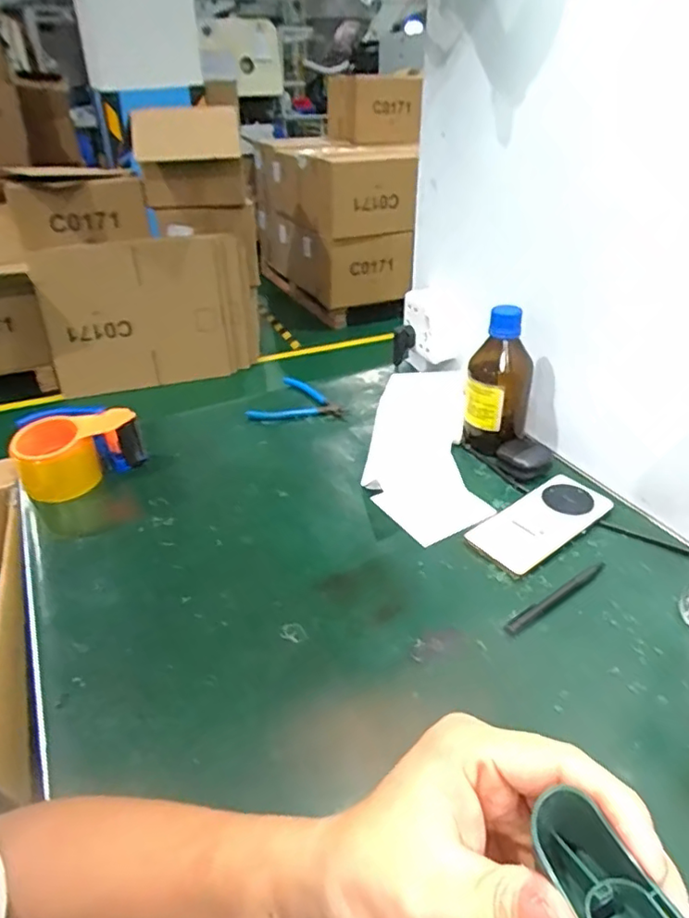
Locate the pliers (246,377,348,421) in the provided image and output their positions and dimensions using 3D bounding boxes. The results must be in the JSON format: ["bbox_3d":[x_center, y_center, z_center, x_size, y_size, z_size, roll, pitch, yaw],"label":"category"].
[{"bbox_3d":[-0.076,-0.097,0.914,0.140,0.020,0.138,-5,35,-4],"label":"pliers"}]

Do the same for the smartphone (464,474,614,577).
[{"bbox_3d":[0.214,0.065,0.638,0.161,0.013,0.075,-25,41,-28],"label":"smartphone"}]

